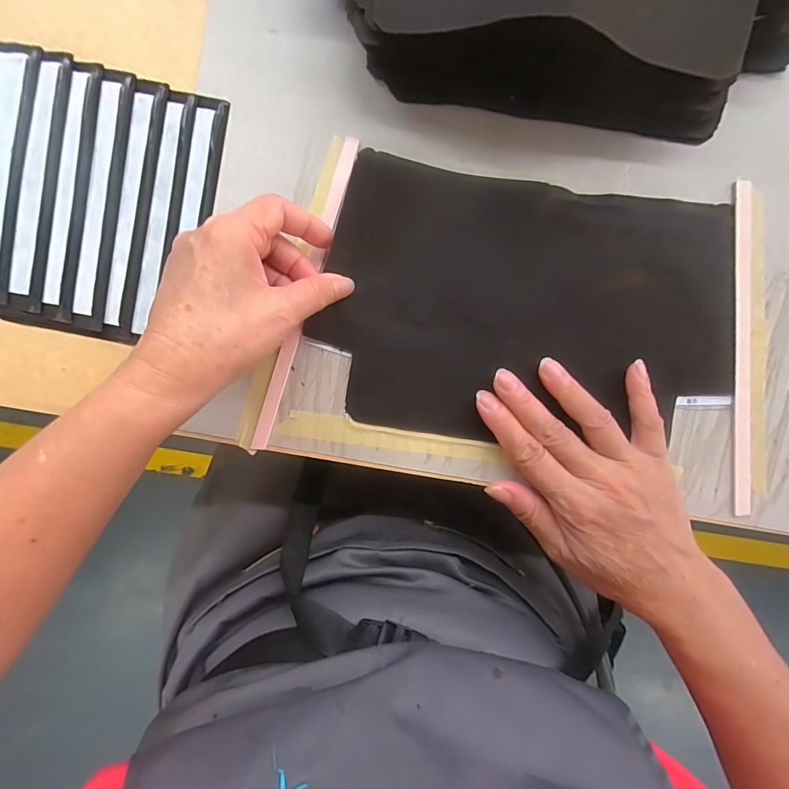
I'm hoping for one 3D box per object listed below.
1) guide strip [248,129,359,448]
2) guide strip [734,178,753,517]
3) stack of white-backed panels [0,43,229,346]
[{"bbox_3d":[-0.060,-0.066,0.294,0.012,0.006,0.216,17,93,0],"label":"guide strip"},{"bbox_3d":[0.228,-0.031,0.283,0.013,0.007,0.215,-1,93,1],"label":"guide strip"},{"bbox_3d":[-0.249,-0.140,0.291,0.244,0.009,0.173,14,92,0],"label":"stack of white-backed panels"}]

